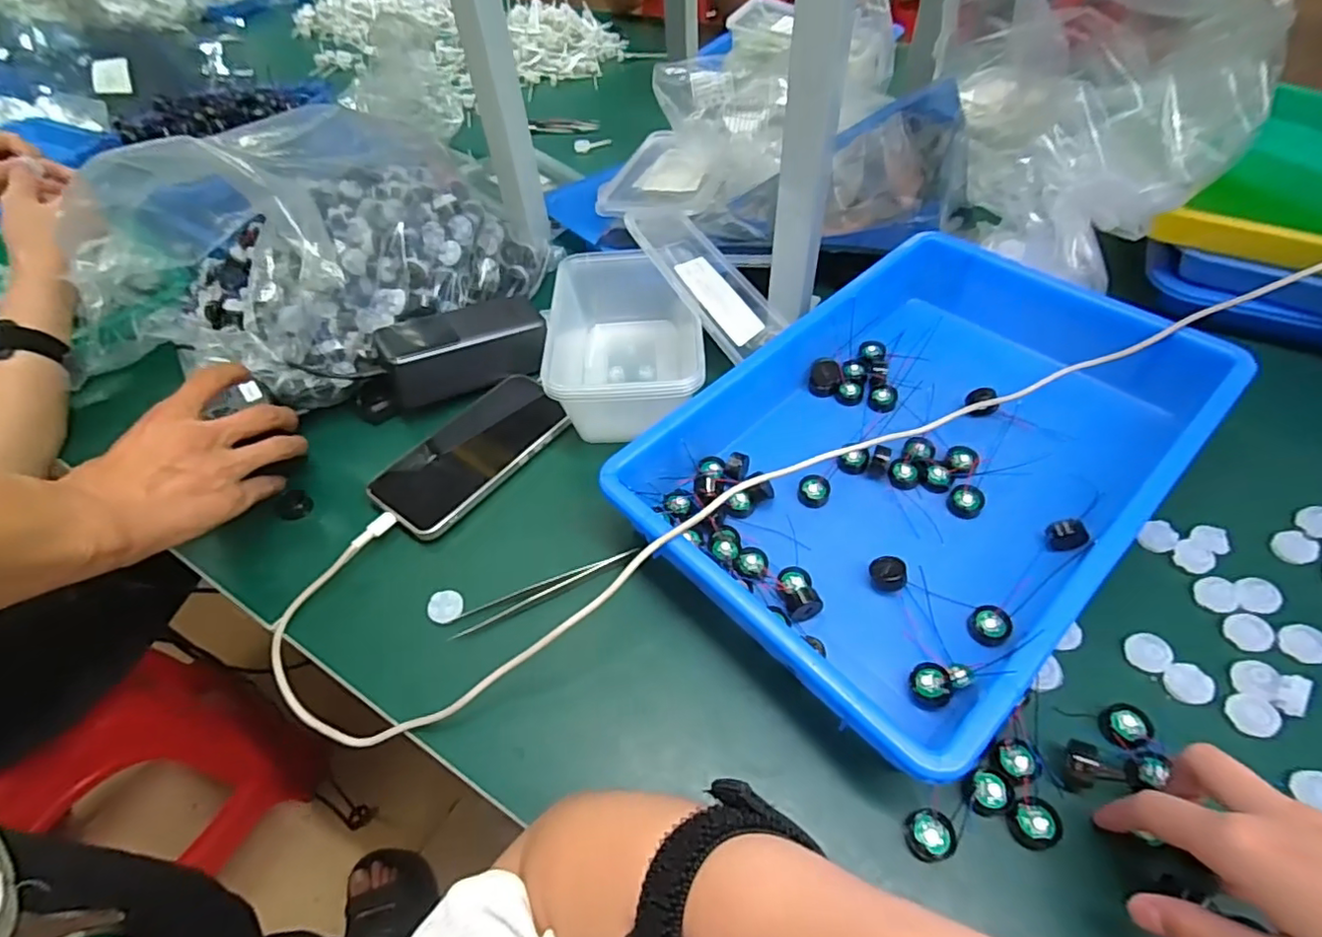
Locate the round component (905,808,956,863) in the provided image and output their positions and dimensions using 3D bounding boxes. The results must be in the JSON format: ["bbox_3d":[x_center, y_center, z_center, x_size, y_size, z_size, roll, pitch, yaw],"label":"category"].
[{"bbox_3d":[0.130,0.177,0.289,0.022,0.009,0.020,-2,51,3],"label":"round component"}]

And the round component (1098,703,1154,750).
[{"bbox_3d":[0.243,0.133,0.315,0.024,0.010,0.020,-20,52,-11],"label":"round component"}]

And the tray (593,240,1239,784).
[{"bbox_3d":[0.179,-0.012,0.401,0.363,0.066,0.253,-37,57,-23],"label":"tray"}]

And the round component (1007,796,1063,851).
[{"bbox_3d":[0.180,0.172,0.291,0.021,0.011,0.021,-2,51,3],"label":"round component"}]

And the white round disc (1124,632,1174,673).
[{"bbox_3d":[0.273,0.102,0.337,0.019,0.007,0.021,-37,57,-23],"label":"white round disc"}]

